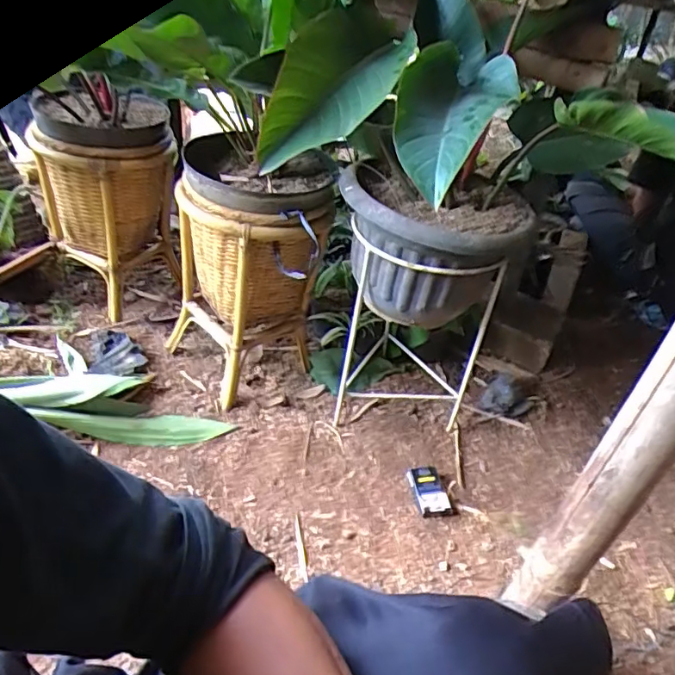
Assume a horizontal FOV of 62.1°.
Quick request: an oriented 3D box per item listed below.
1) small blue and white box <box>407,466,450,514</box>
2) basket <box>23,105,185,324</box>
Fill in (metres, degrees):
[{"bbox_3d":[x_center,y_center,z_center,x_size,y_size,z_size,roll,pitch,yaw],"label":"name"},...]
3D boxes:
[{"bbox_3d":[0.164,0.275,1.011,0.057,0.019,0.094,-5,39,-13],"label":"small blue and white box"},{"bbox_3d":[-0.478,-0.274,1.194,0.268,0.398,0.303,-11,41,-20],"label":"basket"}]

